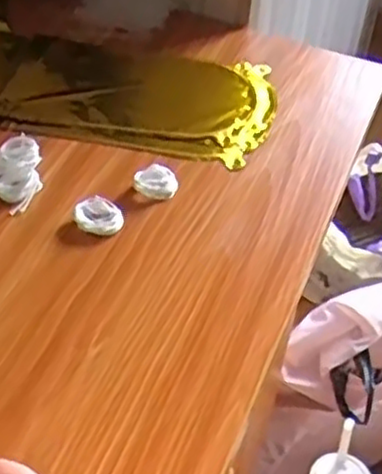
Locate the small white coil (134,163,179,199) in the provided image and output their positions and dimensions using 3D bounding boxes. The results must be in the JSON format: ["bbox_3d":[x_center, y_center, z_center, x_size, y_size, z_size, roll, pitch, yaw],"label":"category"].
[{"bbox_3d":[-0.025,-0.042,0.539,0.031,0.014,0.031,2,46,-2],"label":"small white coil"}]

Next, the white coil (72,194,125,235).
[{"bbox_3d":[-0.065,-0.015,0.512,0.032,0.010,0.029,35,53,26],"label":"white coil"}]

